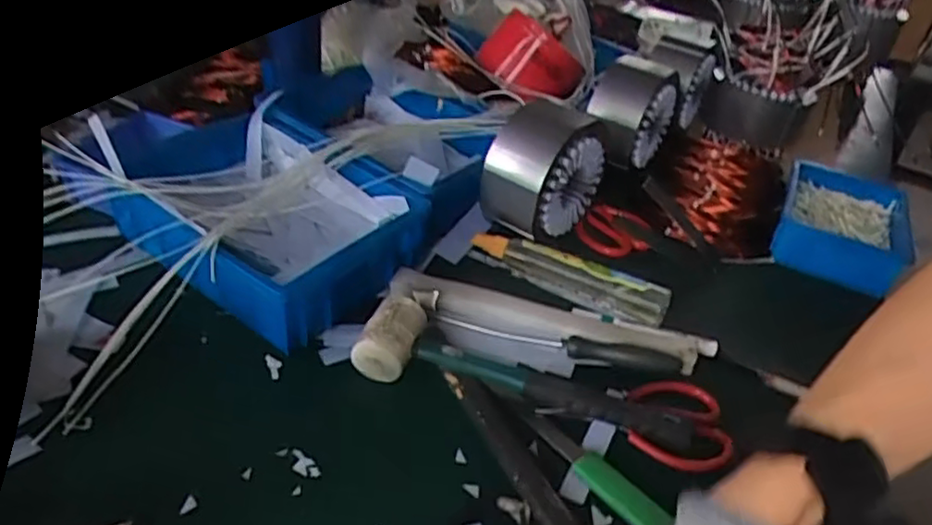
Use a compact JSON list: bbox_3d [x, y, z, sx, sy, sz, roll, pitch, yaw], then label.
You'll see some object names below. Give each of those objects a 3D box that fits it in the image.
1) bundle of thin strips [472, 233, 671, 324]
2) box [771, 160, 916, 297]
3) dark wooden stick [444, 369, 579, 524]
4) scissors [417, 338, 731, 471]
[{"bbox_3d":[0.109,0.010,0.729,0.210,0.037,0.045,24,39,21],"label":"bundle of thin strips"},{"bbox_3d":[0.491,-0.061,0.896,0.150,0.040,0.255,21,38,17],"label":"box"},{"bbox_3d":[0.044,0.158,0.537,0.030,0.014,0.204,-13,41,-26],"label":"dark wooden stick"},{"bbox_3d":[0.097,0.104,0.610,0.264,0.021,0.089,18,38,14],"label":"scissors"}]

